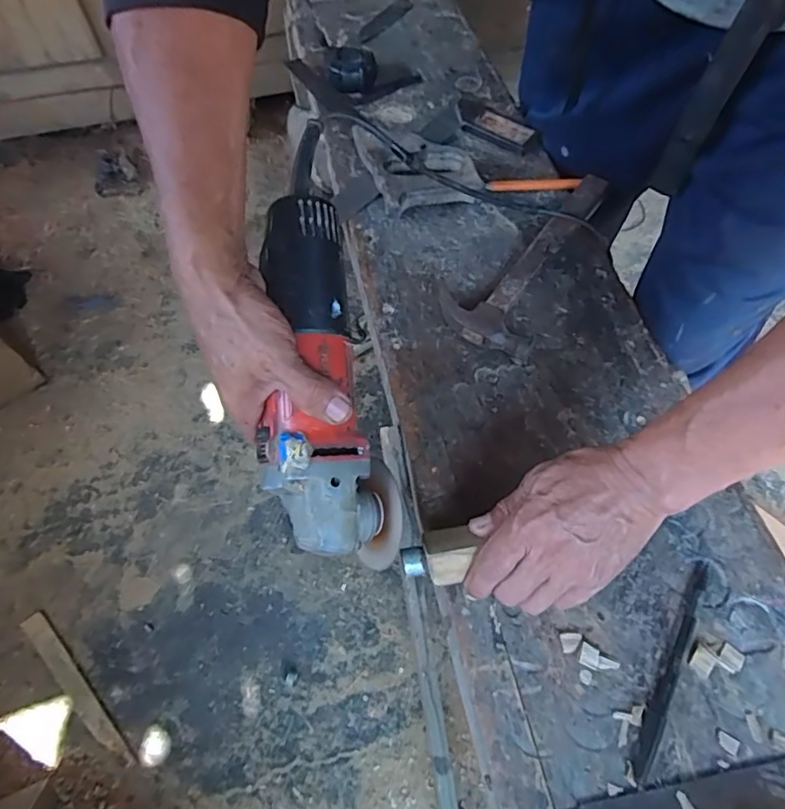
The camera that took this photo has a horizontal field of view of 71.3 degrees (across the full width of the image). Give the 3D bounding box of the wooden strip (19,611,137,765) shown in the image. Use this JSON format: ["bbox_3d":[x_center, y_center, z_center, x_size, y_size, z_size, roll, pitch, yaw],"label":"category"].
[{"bbox_3d":[-0.447,0.397,0.772,0.262,0.009,0.032,40,67,19],"label":"wooden strip"}]

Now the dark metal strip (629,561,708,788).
[{"bbox_3d":[0.188,0.174,0.369,0.013,0.005,0.155,28,62,14],"label":"dark metal strip"}]

